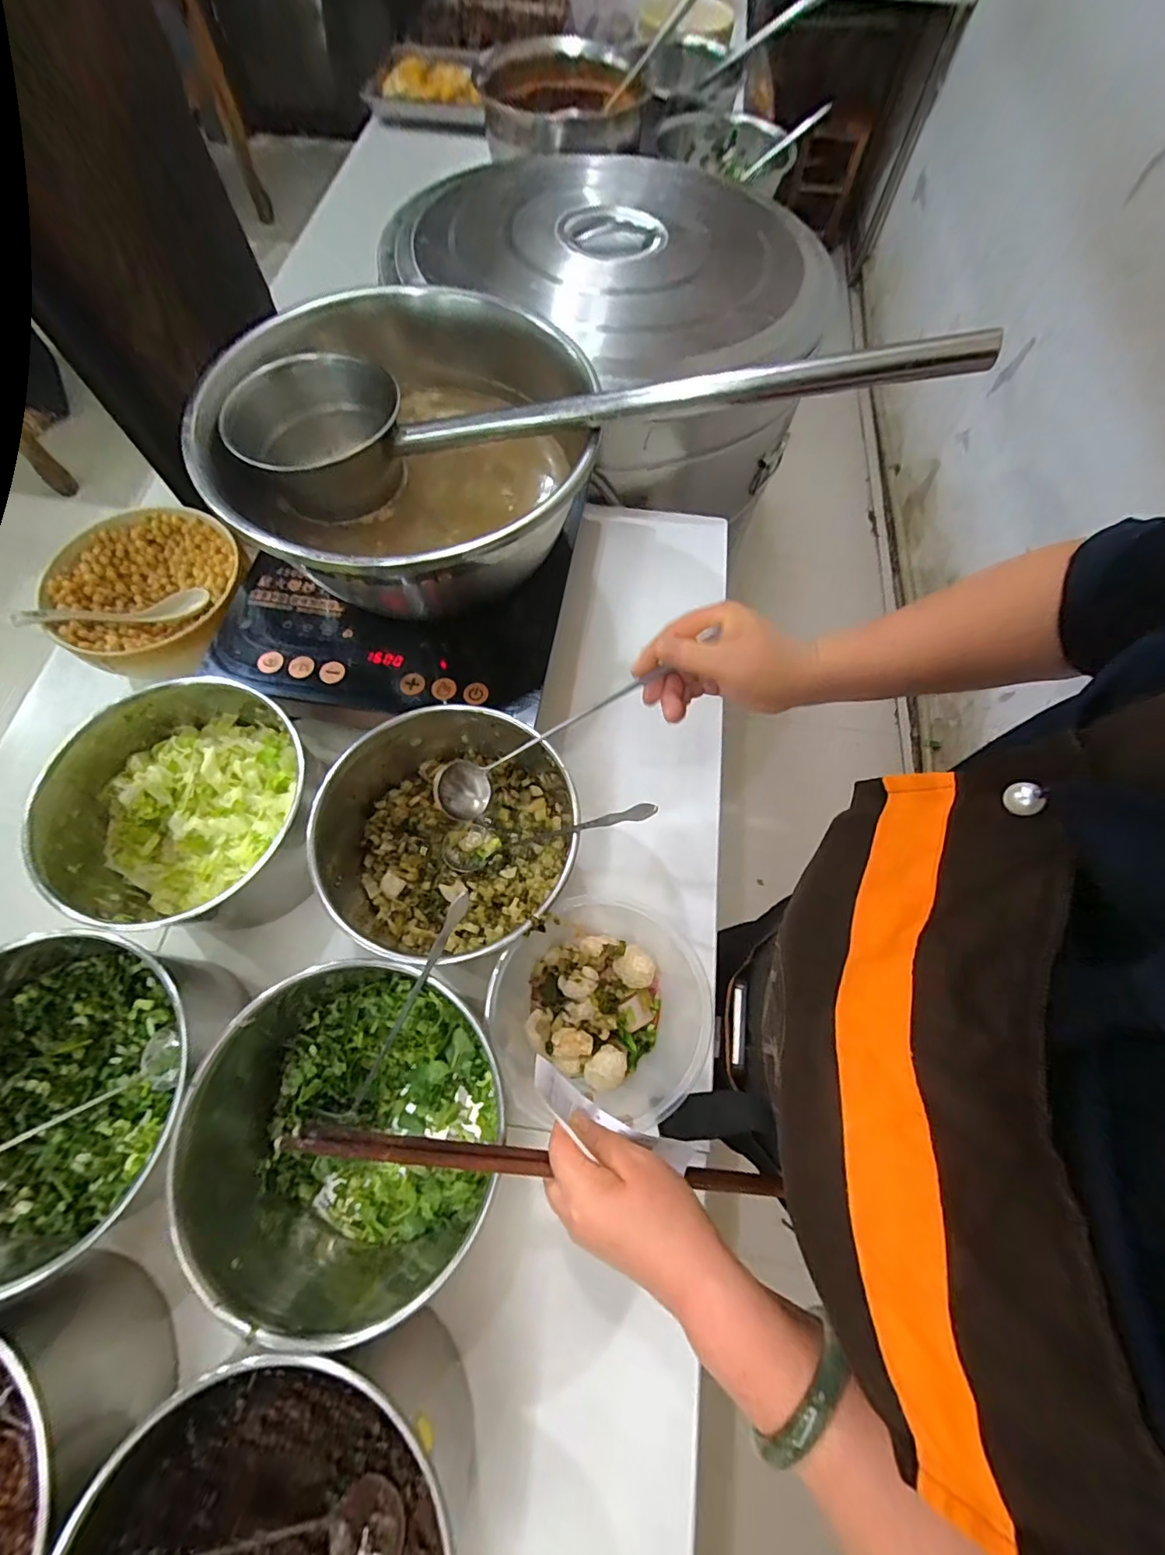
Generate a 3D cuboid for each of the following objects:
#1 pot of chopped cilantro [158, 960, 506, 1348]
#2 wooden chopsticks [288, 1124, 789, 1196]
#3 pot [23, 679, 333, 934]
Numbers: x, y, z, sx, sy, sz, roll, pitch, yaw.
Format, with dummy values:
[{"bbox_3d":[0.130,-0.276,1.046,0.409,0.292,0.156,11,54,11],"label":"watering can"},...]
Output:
[{"bbox_3d":[-0.188,0.259,0.399,0.235,0.111,0.221,0,67,0],"label":"pot of chopped cilantro"},{"bbox_3d":[-0.002,0.263,0.363,0.376,0.015,0.013,24,66,-24],"label":"wooden chopsticks"},{"bbox_3d":[-0.351,0.030,0.494,0.207,0.116,0.211,0,67,0],"label":"pot"}]

